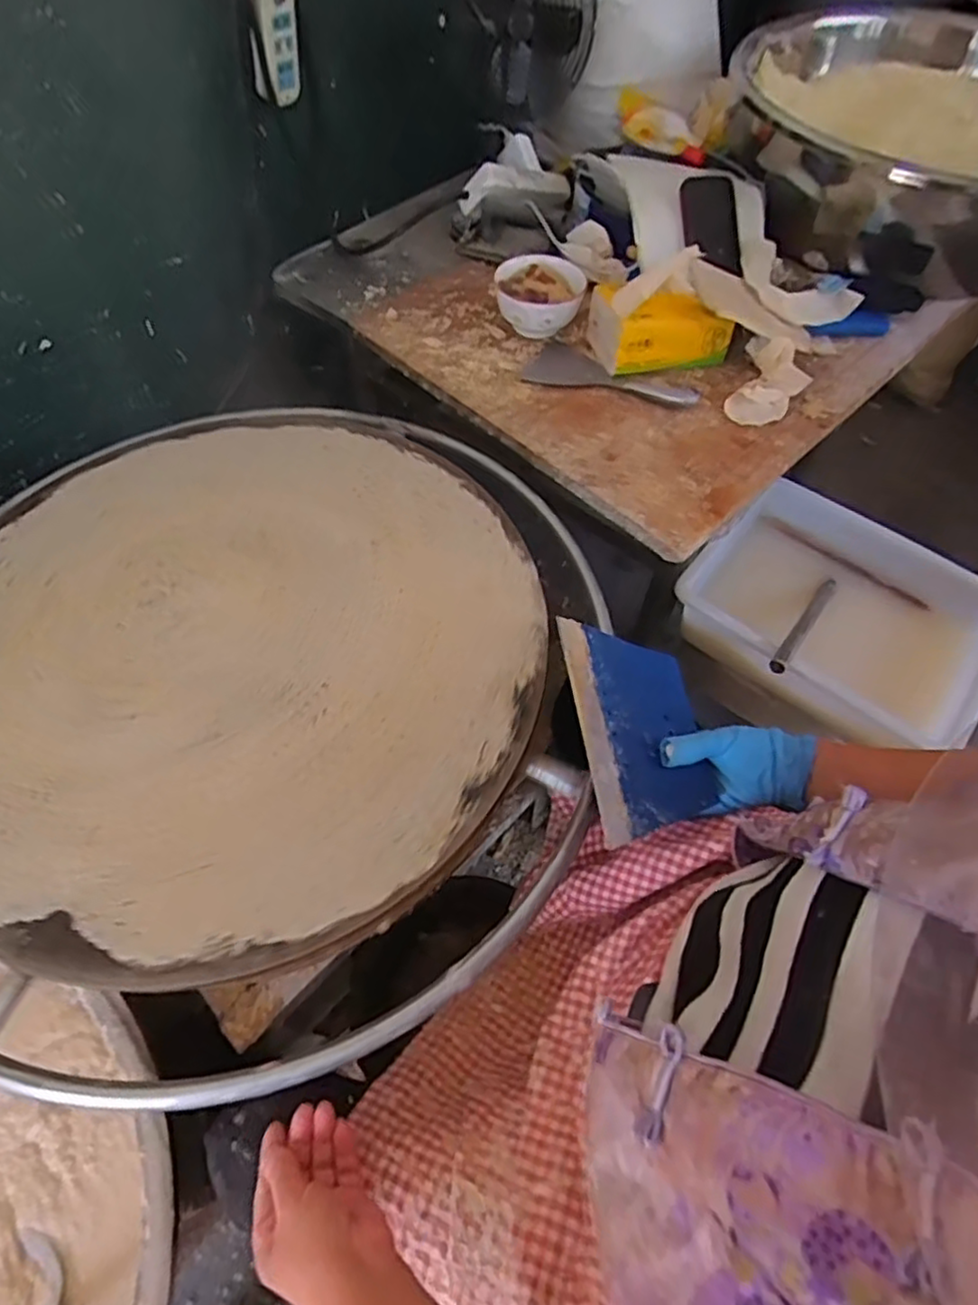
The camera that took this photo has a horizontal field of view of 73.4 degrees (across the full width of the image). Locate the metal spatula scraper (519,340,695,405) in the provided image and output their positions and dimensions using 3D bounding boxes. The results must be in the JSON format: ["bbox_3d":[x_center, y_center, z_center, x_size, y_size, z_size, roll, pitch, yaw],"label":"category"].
[{"bbox_3d":[0.159,-0.361,0.837,0.214,0.019,0.096,15,58,9],"label":"metal spatula scraper"}]

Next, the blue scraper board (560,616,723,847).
[{"bbox_3d":[0.127,0.059,0.554,0.112,0.008,0.184,2,63,-21],"label":"blue scraper board"}]

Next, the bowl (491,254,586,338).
[{"bbox_3d":[0.066,-0.471,0.876,0.119,0.065,0.130,9,59,4],"label":"bowl"}]

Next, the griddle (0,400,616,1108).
[{"bbox_3d":[-0.232,0.001,0.616,0.644,0.058,0.676,0,57,-1],"label":"griddle"}]

